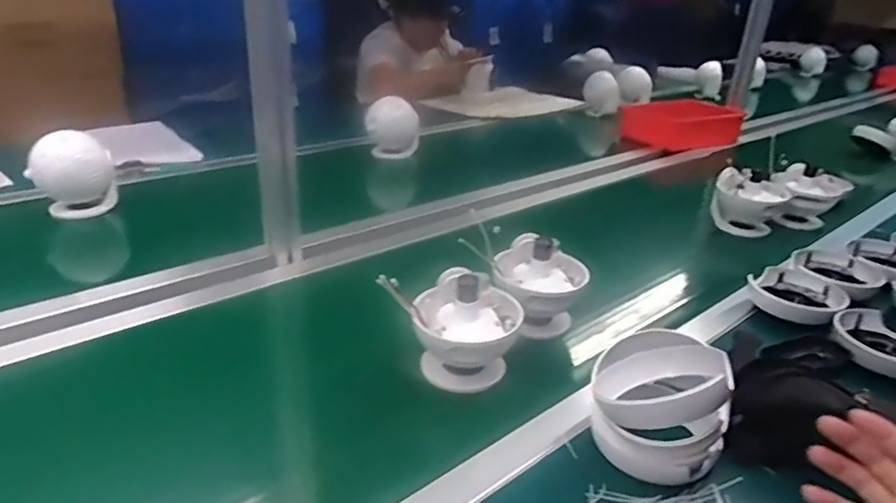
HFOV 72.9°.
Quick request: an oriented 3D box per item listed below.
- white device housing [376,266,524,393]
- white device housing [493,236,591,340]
[{"bbox_3d":[0.011,0.079,0.661,0.128,0.115,0.101,9,25,13],"label":"white device housing"},{"bbox_3d":[0.113,0.046,0.766,0.118,0.111,0.106,9,25,13],"label":"white device housing"}]

